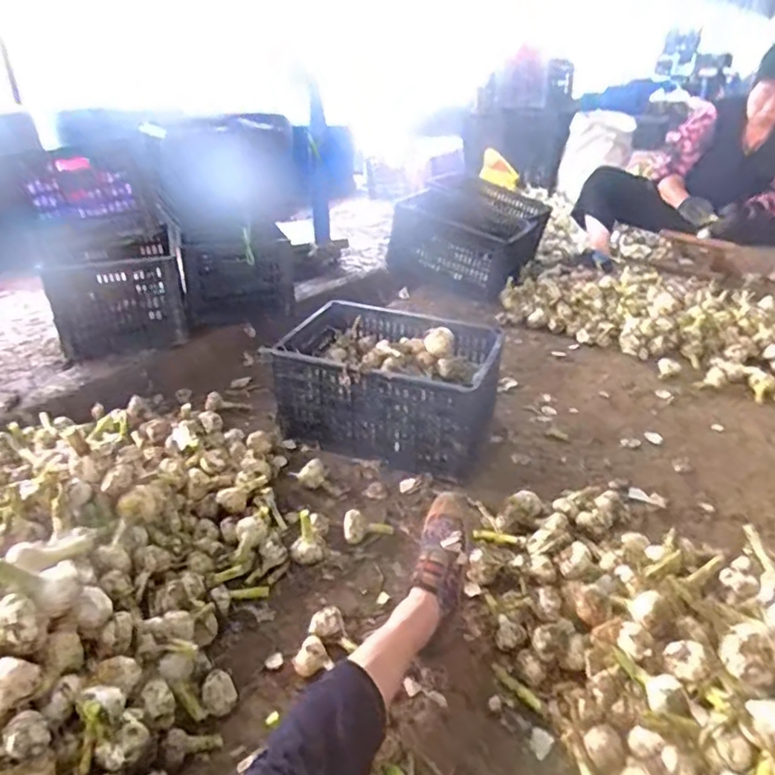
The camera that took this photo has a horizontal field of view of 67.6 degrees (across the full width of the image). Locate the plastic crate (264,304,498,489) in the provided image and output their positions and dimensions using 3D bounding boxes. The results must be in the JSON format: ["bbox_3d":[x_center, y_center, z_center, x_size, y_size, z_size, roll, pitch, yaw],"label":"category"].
[{"bbox_3d":[0.009,-0.011,1.331,0.460,0.221,0.368,7,31,12],"label":"plastic crate"}]

